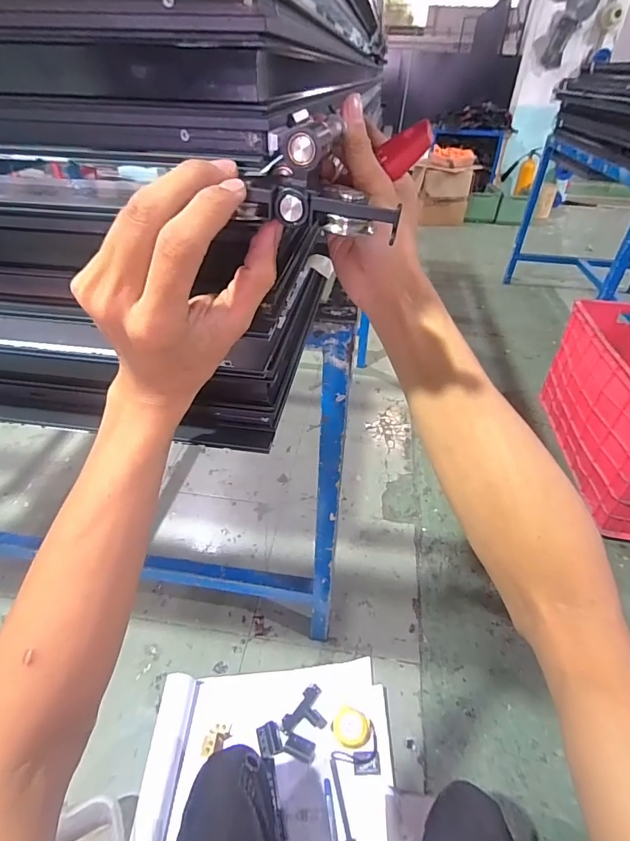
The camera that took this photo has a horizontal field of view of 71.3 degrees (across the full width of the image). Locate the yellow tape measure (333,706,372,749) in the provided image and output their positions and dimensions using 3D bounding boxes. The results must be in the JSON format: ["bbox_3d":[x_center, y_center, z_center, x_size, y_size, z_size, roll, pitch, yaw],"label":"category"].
[{"bbox_3d":[0.073,0.603,0.865,0.071,0.018,0.068,1,39,-1],"label":"yellow tape measure"}]

